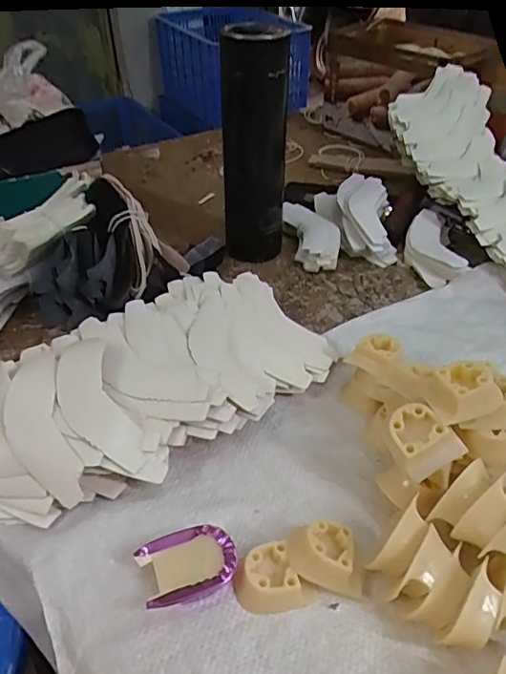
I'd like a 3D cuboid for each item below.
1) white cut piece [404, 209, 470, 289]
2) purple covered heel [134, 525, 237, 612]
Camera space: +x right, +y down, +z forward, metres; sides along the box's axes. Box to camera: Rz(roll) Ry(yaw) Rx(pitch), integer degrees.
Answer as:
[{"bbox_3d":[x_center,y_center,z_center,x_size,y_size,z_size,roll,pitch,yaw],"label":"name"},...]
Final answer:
[{"bbox_3d":[0.195,-0.098,0.579,0.052,0.024,0.119,4,39,5],"label":"white cut piece"},{"bbox_3d":[-0.038,0.136,0.314,0.054,0.019,0.039,-16,42,-19],"label":"purple covered heel"}]

